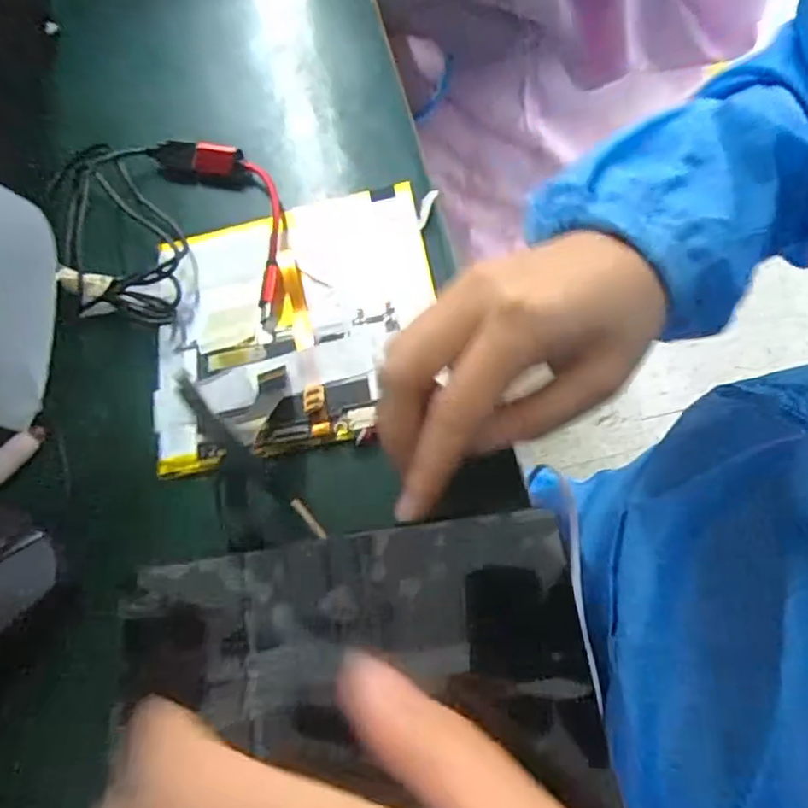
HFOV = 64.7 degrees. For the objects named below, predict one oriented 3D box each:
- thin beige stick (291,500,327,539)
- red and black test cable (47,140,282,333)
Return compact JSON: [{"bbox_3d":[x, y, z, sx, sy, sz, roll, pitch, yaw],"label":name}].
[{"bbox_3d":[-0.033,0.040,0.225,0.004,0.004,0.019,-42,65,-9],"label":"thin beige stick"},{"bbox_3d":[-0.122,-0.087,0.318,0.122,0.015,0.116,-7,65,7],"label":"red and black test cable"}]

